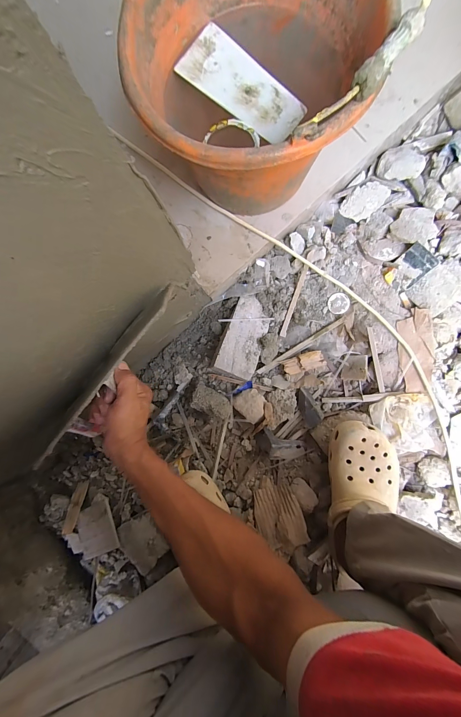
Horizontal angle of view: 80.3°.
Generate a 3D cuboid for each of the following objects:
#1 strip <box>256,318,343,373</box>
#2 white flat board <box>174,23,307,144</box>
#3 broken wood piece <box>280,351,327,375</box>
[{"bbox_3d":[0.130,-0.023,0.510,0.181,0.007,0.012,-31,88,3],"label":"strip"},{"bbox_3d":[0.016,-0.346,0.347,0.170,0.004,0.071,39,92,2],"label":"white flat board"},{"bbox_3d":[0.136,0.008,0.506,0.074,0.014,0.030,-17,89,4],"label":"broken wood piece"}]

